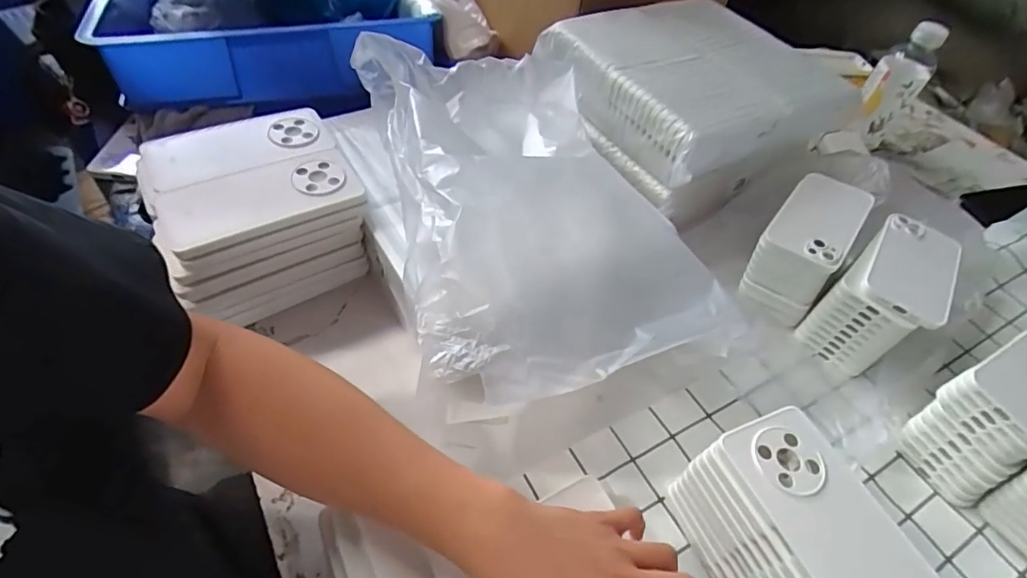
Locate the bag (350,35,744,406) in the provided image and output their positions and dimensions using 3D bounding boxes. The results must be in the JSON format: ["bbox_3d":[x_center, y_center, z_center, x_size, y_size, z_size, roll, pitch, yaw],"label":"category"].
[{"bbox_3d":[0.012,-0.086,0.492,0.263,0.118,0.376,-12,53,-17],"label":"bag"}]

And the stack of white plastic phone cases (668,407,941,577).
[{"bbox_3d":[0.203,0.189,0.370,0.095,0.105,0.166,-16,54,-19],"label":"stack of white plastic phone cases"}]

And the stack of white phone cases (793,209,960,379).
[{"bbox_3d":[0.390,0.006,0.550,0.148,0.101,0.088,-35,62,-30],"label":"stack of white phone cases"}]

